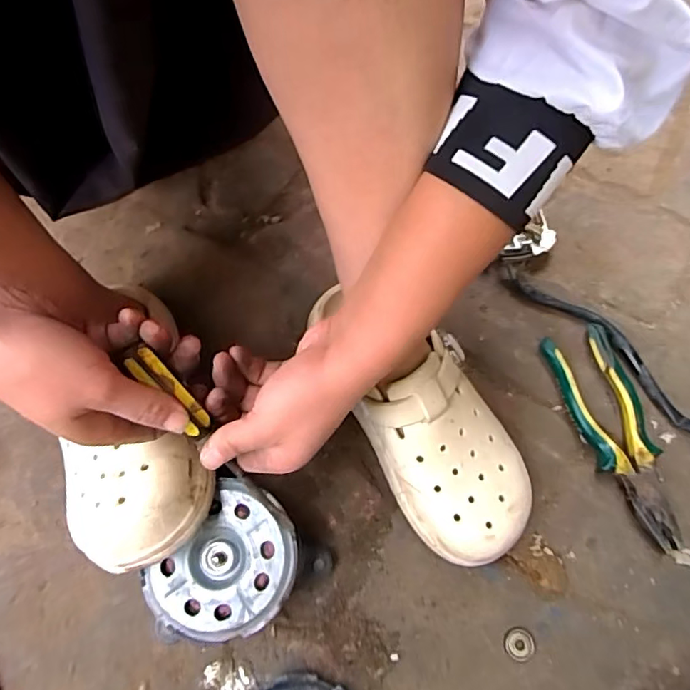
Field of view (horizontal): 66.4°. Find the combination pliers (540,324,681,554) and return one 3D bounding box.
[{"bbox_3d":[0.232,0.077,0.453,0.056,0.021,0.188,-15,74,-5],"label":"combination pliers"}]

